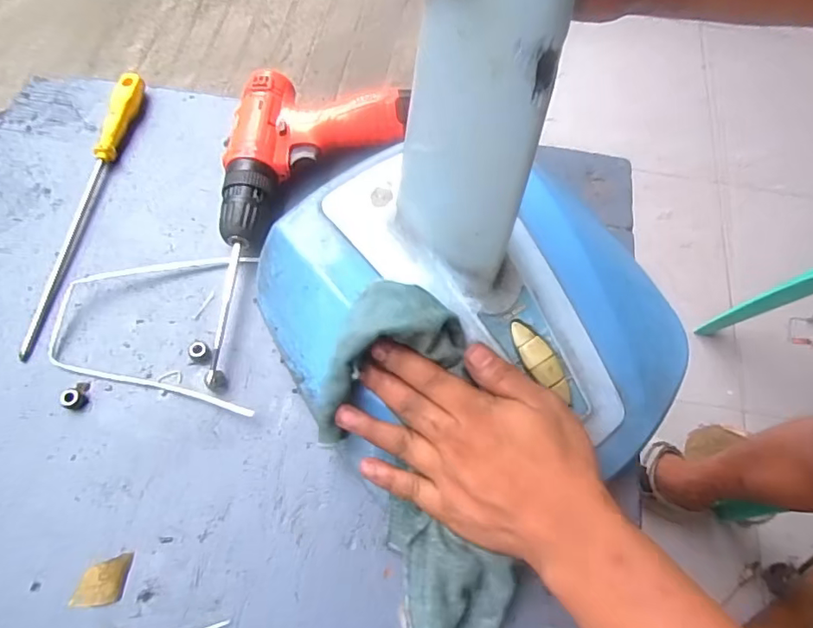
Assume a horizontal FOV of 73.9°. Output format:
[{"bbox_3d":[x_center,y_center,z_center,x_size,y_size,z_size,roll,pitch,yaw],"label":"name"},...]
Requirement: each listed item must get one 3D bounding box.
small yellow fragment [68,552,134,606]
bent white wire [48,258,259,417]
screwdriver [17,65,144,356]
[{"bbox_3d":[-0.209,0.182,0.371,0.033,0.009,0.032,3,64,-2],"label":"small yellow fragment"},{"bbox_3d":[-0.208,0.012,0.447,0.169,0.014,0.143,0,65,-3],"label":"bent white wire"},{"bbox_3d":[-0.293,-0.103,0.487,0.025,0.027,0.289,8,64,1],"label":"screwdriver"}]

